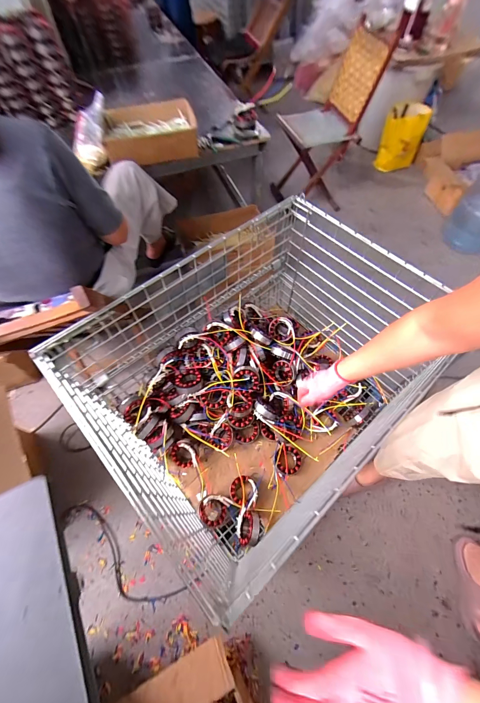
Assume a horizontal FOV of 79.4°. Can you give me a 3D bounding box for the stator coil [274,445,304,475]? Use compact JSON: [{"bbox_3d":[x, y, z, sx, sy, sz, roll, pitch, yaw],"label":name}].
[{"bbox_3d":[0.157,0.346,0.923,0.093,0.038,0.086,0,61,0],"label":"stator coil"}]

